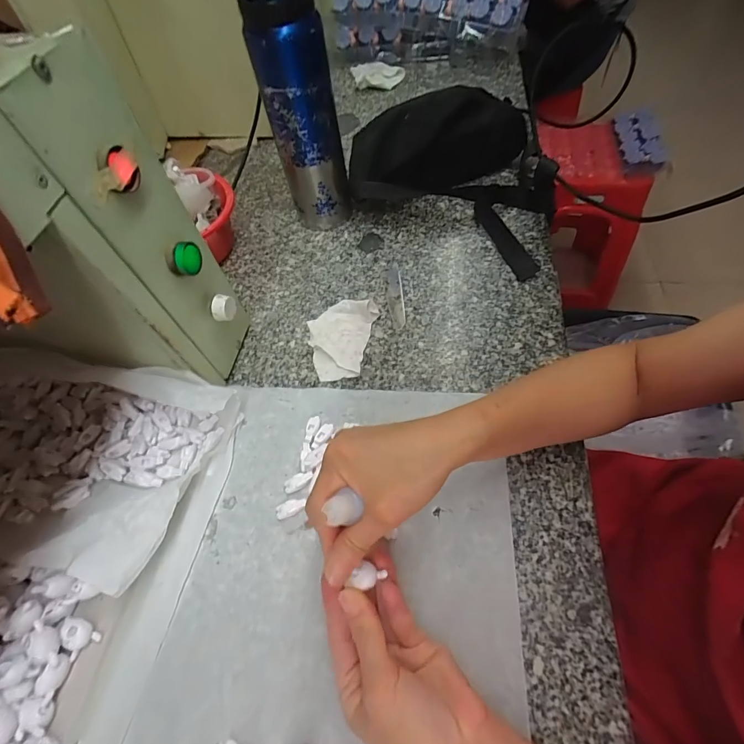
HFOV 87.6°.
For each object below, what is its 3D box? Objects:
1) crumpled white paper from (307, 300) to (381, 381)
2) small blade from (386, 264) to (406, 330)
[{"bbox_3d":[-0.040,-0.040,0.438,0.071,0.018,0.100,11,60,11],"label":"crumpled white paper"},{"bbox_3d":[0.028,-0.095,0.473,0.020,0.004,0.100,-4,58,2],"label":"small blade"}]

